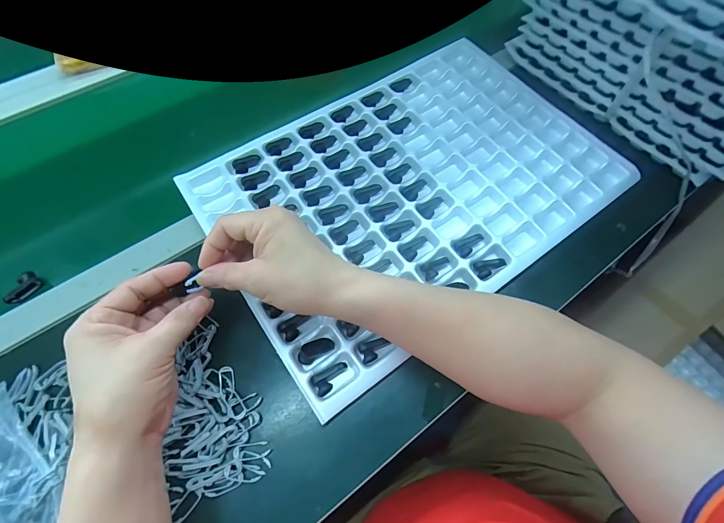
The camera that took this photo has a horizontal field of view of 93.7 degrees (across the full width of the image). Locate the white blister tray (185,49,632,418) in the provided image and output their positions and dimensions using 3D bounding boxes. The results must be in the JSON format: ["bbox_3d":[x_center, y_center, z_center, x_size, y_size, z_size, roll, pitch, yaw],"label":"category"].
[{"bbox_3d":[0.058,-0.102,0.420,0.469,0.027,0.329,-33,71,-16],"label":"white blister tray"}]

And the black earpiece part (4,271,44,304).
[{"bbox_3d":[-0.365,0.030,0.365,0.013,0.019,0.037,24,67,8],"label":"black earpiece part"}]

